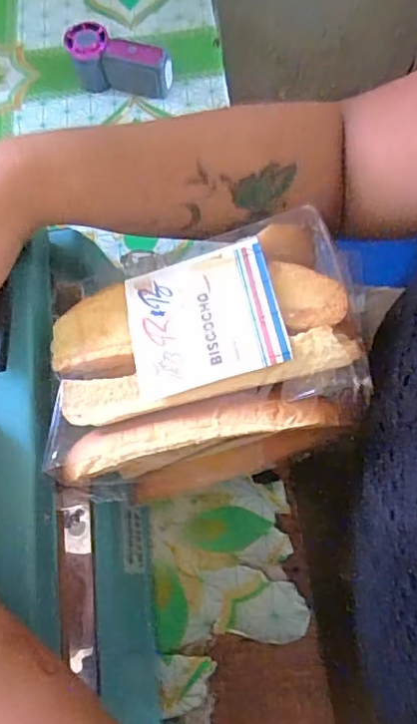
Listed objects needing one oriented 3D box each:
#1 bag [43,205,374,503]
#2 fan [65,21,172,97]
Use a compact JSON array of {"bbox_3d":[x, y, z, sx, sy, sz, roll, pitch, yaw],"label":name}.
[{"bbox_3d":[-0.004,-0.002,0.281,0.158,0.039,0.117,-16,70,-5],"label":"bag"},{"bbox_3d":[-0.078,-0.266,0.511,0.090,0.046,0.031,16,70,7],"label":"fan"}]

